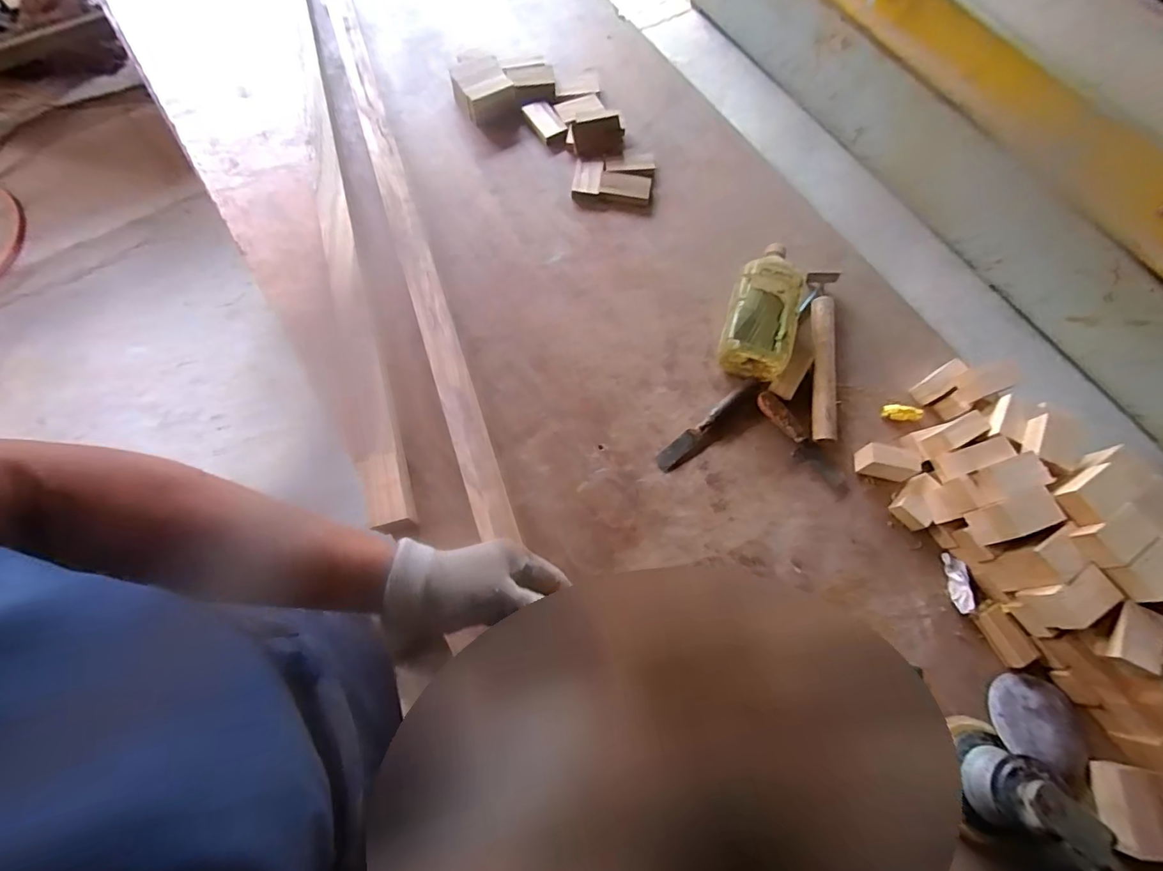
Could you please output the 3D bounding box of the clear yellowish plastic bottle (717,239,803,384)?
[{"bbox_3d":[0.260,-0.185,0.714,0.094,0.072,0.203,14,71,4],"label":"clear yellowish plastic bottle"}]

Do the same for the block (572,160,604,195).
[{"bbox_3d":[0.011,-0.431,0.832,0.046,0.016,0.066,7,71,1],"label":"block"}]

